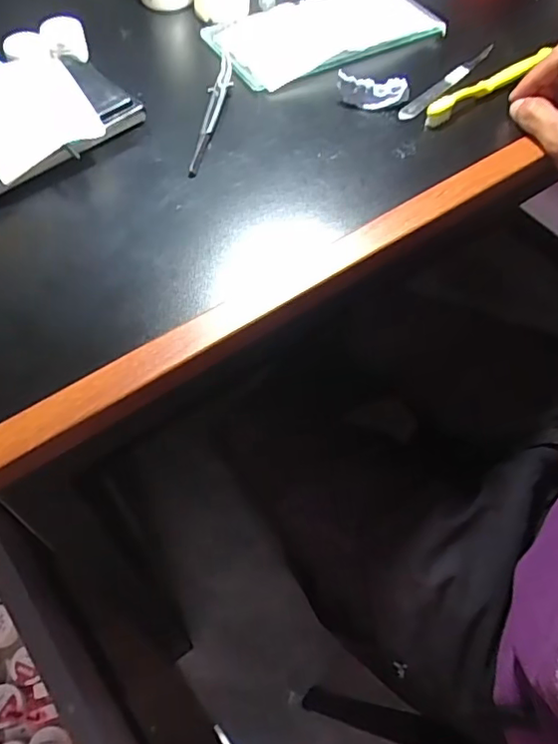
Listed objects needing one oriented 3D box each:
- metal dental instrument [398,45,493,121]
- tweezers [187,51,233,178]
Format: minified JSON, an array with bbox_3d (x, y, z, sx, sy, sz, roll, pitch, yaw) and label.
[{"bbox_3d":[0.145,-0.245,0.486,0.012,0.011,0.133,39,64,21],"label":"metal dental instrument"},{"bbox_3d":[-0.052,-0.208,0.458,0.015,0.008,0.150,9,58,4],"label":"tweezers"}]

